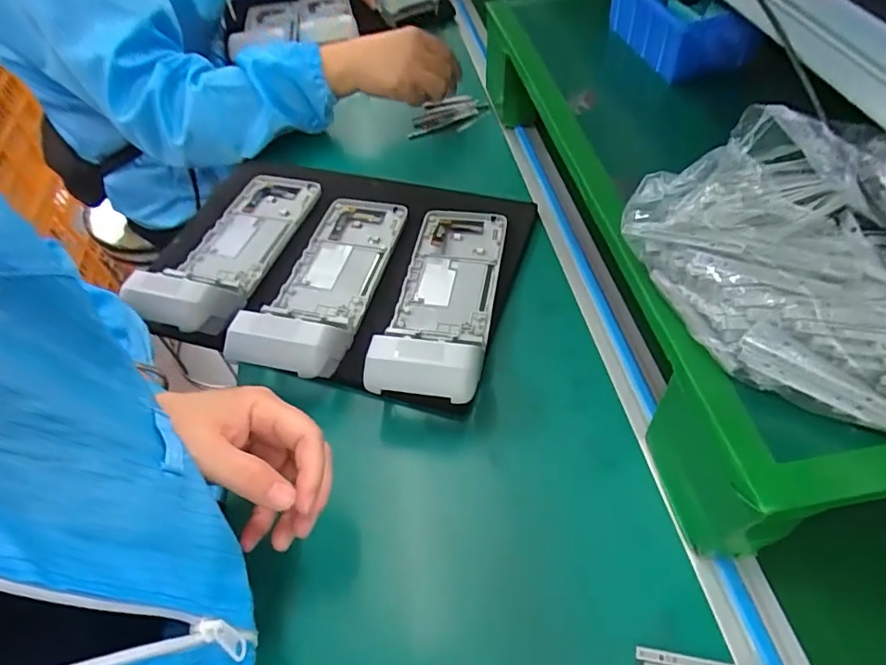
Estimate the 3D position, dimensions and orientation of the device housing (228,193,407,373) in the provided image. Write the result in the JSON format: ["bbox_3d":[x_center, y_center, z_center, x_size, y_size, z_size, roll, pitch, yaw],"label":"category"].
[{"bbox_3d":[-0.100,-0.057,0.451,0.080,0.040,0.215,7,51,11],"label":"device housing"}]

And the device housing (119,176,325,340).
[{"bbox_3d":[-0.193,-0.088,0.485,0.089,0.043,0.213,8,51,11],"label":"device housing"}]

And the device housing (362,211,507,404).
[{"bbox_3d":[0.003,-0.039,0.432,0.084,0.039,0.219,5,50,9],"label":"device housing"}]

